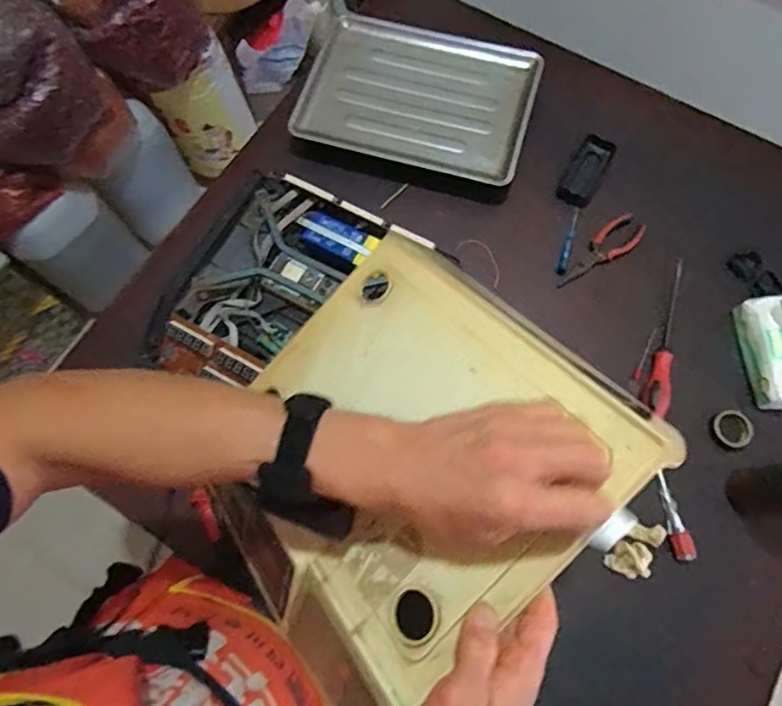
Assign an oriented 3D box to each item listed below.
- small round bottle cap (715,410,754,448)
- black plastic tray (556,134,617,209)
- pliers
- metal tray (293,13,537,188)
[{"bbox_3d":[0.441,0.097,0.719,0.042,0.009,0.046,0,73,1],"label":"small round bottle cap"},{"bbox_3d":[0.296,-0.275,0.846,0.052,0.013,0.117,28,75,9],"label":"black plastic tray"},{"bbox_3d":[0.299,-0.142,0.803,0.155,0.009,0.049,-38,76,-11],"label":"pliers"},{"bbox_3d":[0.044,-0.397,0.859,0.332,0.028,0.251,15,73,5],"label":"metal tray"}]

